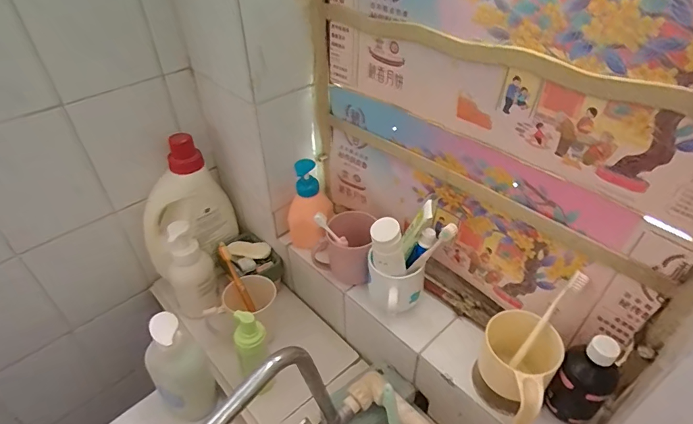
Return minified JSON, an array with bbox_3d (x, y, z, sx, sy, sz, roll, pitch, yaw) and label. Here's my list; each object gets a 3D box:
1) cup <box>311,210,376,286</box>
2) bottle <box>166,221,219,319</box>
[{"bbox_3d":[-0.005,0.057,0.662,0.091,0.100,0.080,4,39,6],"label":"cup"},{"bbox_3d":[-0.273,0.105,0.723,0.074,0.180,0.067,-19,43,-21],"label":"bottle"}]

